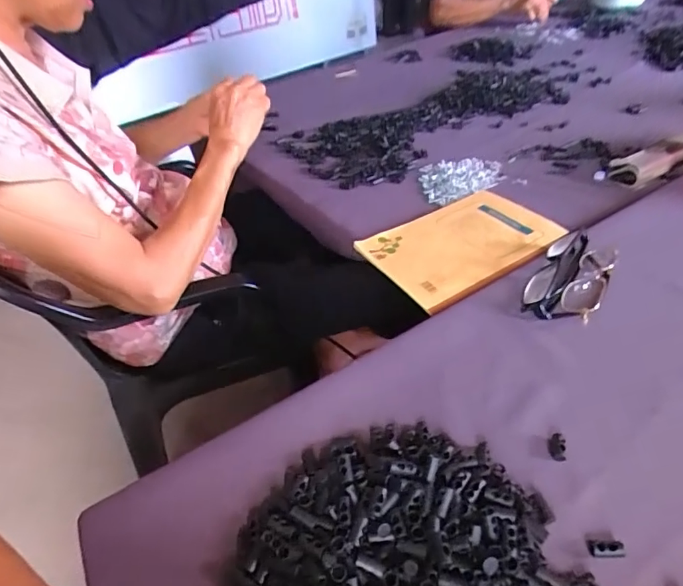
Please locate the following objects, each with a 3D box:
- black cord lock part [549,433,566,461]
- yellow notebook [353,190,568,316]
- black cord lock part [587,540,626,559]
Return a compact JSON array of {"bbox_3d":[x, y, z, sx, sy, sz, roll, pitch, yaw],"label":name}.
[{"bbox_3d":[0.154,0.110,0.337,0.010,0.013,0.016,7,39,17],"label":"black cord lock part"},{"bbox_3d":[0.146,-0.062,0.562,0.219,0.010,0.158,-26,41,-23],"label":"yellow notebook"},{"bbox_3d":[0.160,0.154,0.283,0.021,0.010,0.008,-6,37,2],"label":"black cord lock part"}]

